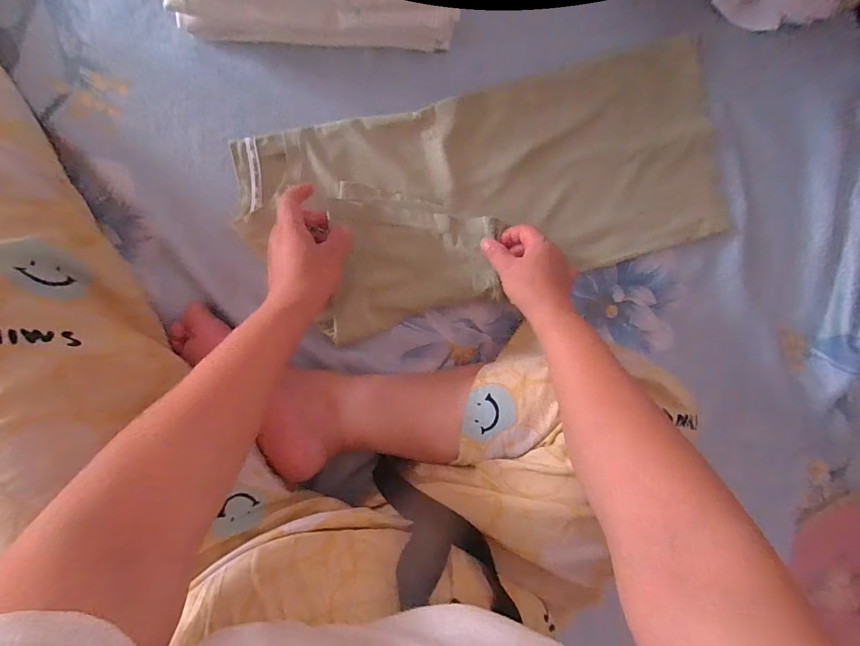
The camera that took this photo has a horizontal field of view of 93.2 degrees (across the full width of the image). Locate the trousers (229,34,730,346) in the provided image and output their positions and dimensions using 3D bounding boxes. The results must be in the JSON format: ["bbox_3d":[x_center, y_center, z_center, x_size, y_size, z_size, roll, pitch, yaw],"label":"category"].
[{"bbox_3d":[0.082,-0.153,0.468,0.546,0.019,0.229,-15,96,-8],"label":"trousers"}]

